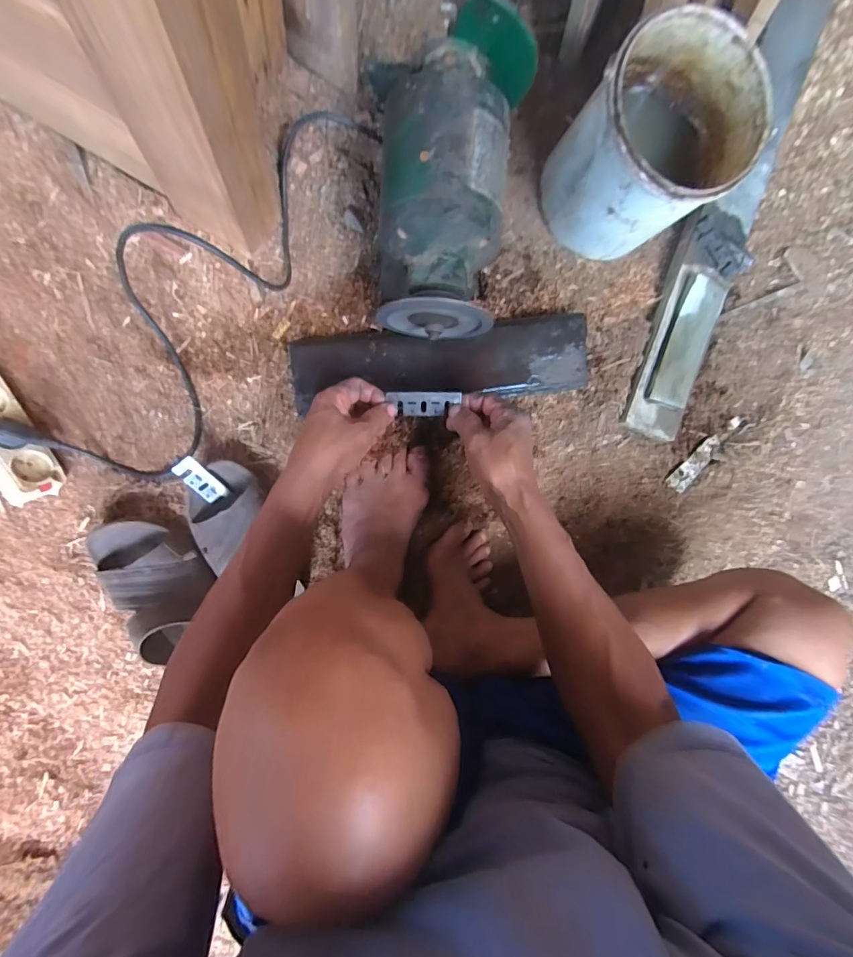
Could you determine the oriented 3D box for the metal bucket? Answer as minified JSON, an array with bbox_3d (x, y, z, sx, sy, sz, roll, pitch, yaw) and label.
[{"bbox_3d":[0.256,-0.379,0.546,0.168,0.185,0.178,0,93,-5],"label":"metal bucket"}]

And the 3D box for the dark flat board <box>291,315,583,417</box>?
[{"bbox_3d":[0.026,-0.146,0.596,0.388,0.044,0.099,-6,92,-7],"label":"dark flat board"}]

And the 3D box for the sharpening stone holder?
[{"bbox_3d":[0.364,-0.212,0.638,0.090,0.050,0.320,20,88,-7],"label":"sharpening stone holder"}]

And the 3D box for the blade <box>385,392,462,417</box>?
[{"bbox_3d":[-0.001,-0.082,0.505,0.077,0.005,0.027,-1,113,-4],"label":"blade"}]

